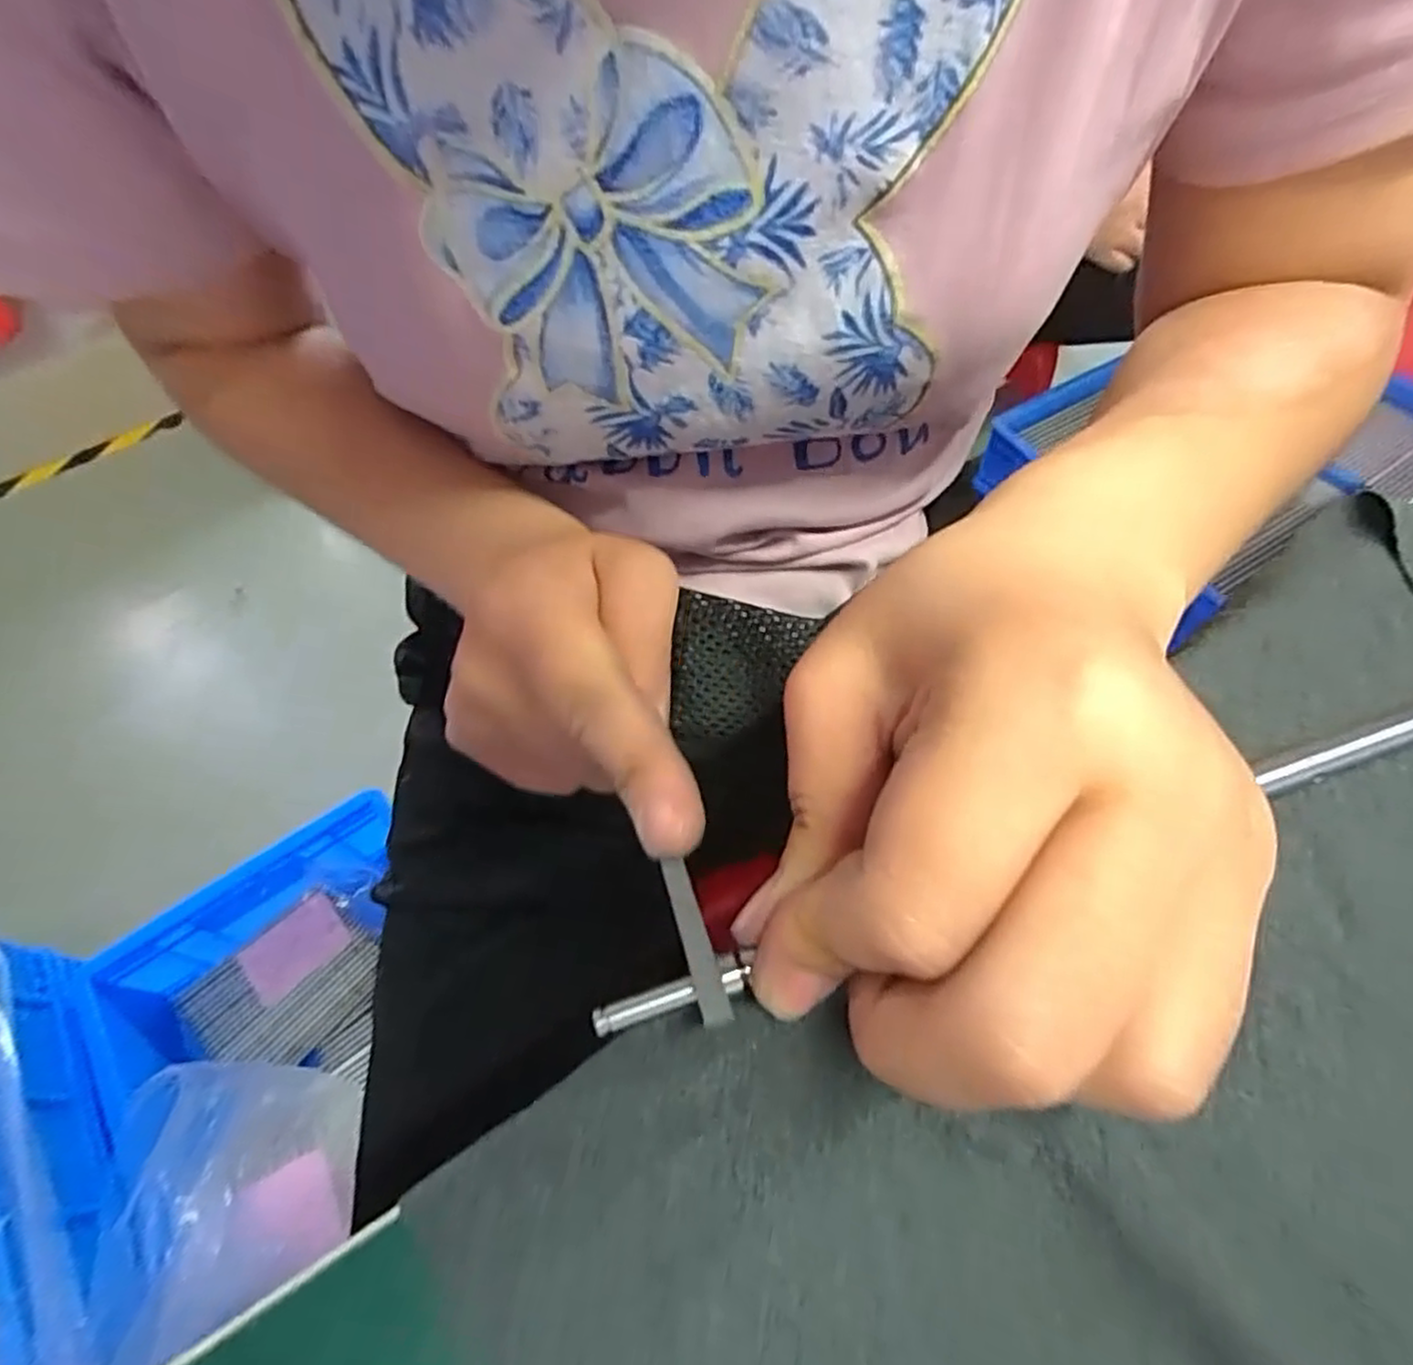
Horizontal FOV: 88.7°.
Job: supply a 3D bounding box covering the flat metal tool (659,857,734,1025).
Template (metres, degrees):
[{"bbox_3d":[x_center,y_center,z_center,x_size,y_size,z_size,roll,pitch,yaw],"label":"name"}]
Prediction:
[{"bbox_3d":[-0.003,0.047,0.136,0.005,0.004,0.038,-20,33,-4],"label":"flat metal tool"}]

